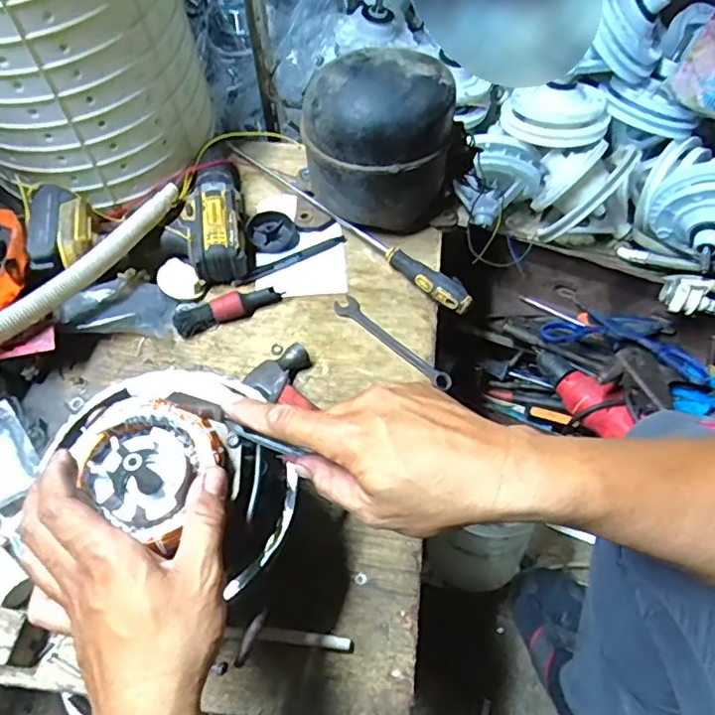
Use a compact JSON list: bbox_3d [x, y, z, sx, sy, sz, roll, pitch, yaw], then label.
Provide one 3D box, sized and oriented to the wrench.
[{"bbox_3d":[0.037,-0.018,0.614,0.154,0.006,0.024,39,66,22],"label":"wrench"}]

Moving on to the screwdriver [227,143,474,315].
[{"bbox_3d":[-0.017,-0.163,0.687,0.369,0.026,0.027,39,66,22],"label":"screwdriver"}]

